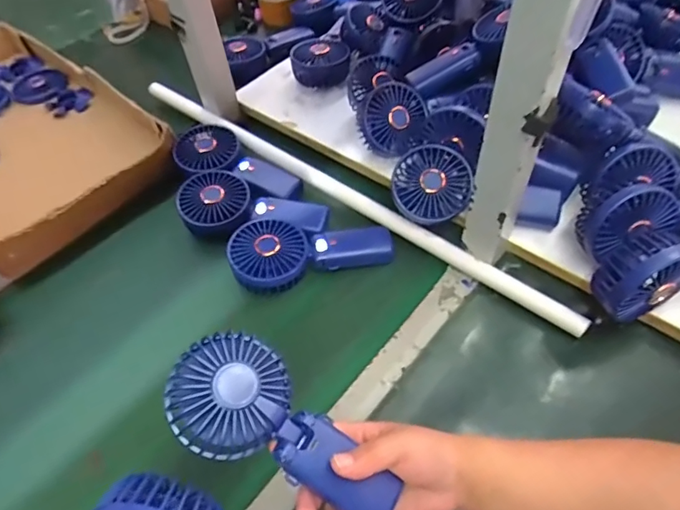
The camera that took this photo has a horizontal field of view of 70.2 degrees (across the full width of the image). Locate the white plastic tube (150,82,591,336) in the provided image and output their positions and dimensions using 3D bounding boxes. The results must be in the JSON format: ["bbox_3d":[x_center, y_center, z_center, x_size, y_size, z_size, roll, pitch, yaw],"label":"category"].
[{"bbox_3d":[-0.017,-0.090,0.604,0.661,0.022,0.014,32,61,24],"label":"white plastic tube"}]

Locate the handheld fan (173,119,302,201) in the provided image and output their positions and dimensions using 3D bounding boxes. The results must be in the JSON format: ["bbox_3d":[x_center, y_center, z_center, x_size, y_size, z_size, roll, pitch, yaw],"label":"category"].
[{"bbox_3d":[-0.142,-0.118,0.638,0.180,0.030,0.091,36,63,25],"label":"handheld fan"}]

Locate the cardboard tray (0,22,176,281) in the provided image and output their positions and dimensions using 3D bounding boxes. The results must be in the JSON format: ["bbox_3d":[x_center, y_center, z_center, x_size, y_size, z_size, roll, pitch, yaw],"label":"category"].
[{"bbox_3d":[-0.496,-0.184,0.721,0.539,0.061,0.300,32,61,24],"label":"cardboard tray"}]

